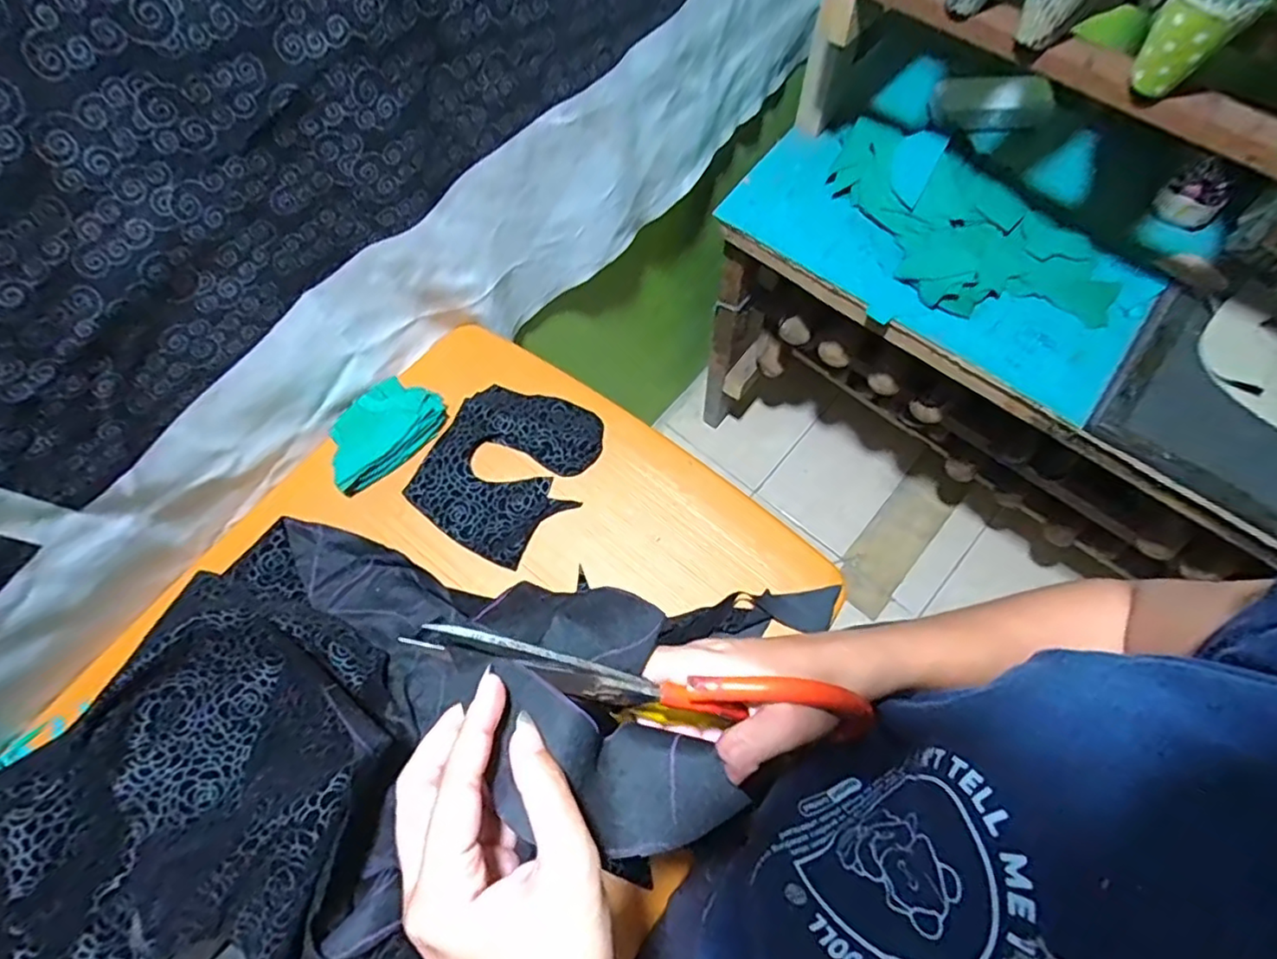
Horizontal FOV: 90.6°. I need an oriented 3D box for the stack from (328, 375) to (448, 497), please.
[{"bbox_3d":[-0.242,-0.046,0.589,0.072,0.025,0.116,40,74,15],"label":"stack"}]

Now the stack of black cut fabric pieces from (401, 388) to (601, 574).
[{"bbox_3d":[-0.122,-0.014,0.583,0.138,0.008,0.159,25,71,11],"label":"stack of black cut fabric pieces"}]

